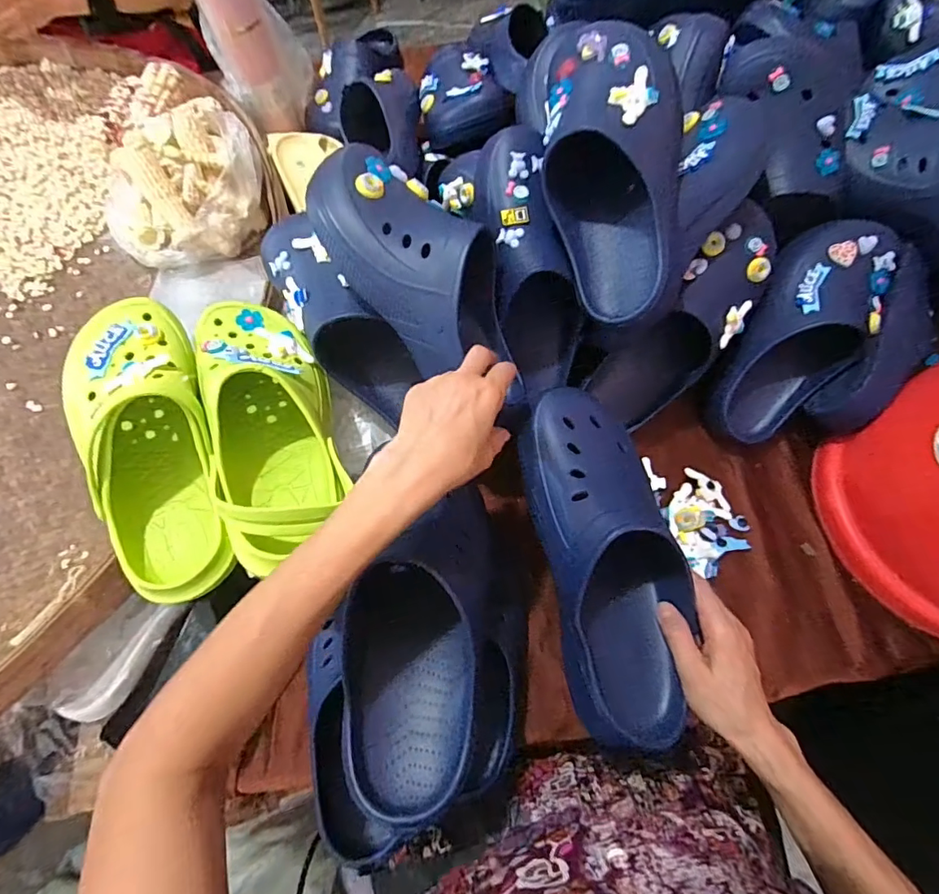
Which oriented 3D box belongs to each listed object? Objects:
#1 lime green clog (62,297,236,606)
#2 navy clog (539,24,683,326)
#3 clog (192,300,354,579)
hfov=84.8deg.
[{"bbox_3d":[-0.276,-0.008,0.449,0.108,0.087,0.283,-26,68,-10],"label":"lime green clog"},{"bbox_3d":[0.135,-0.248,0.475,0.119,0.096,0.286,-9,89,34],"label":"navy clog"},{"bbox_3d":[-0.176,-0.027,0.459,0.100,0.085,0.284,-18,67,-7],"label":"clog"}]

